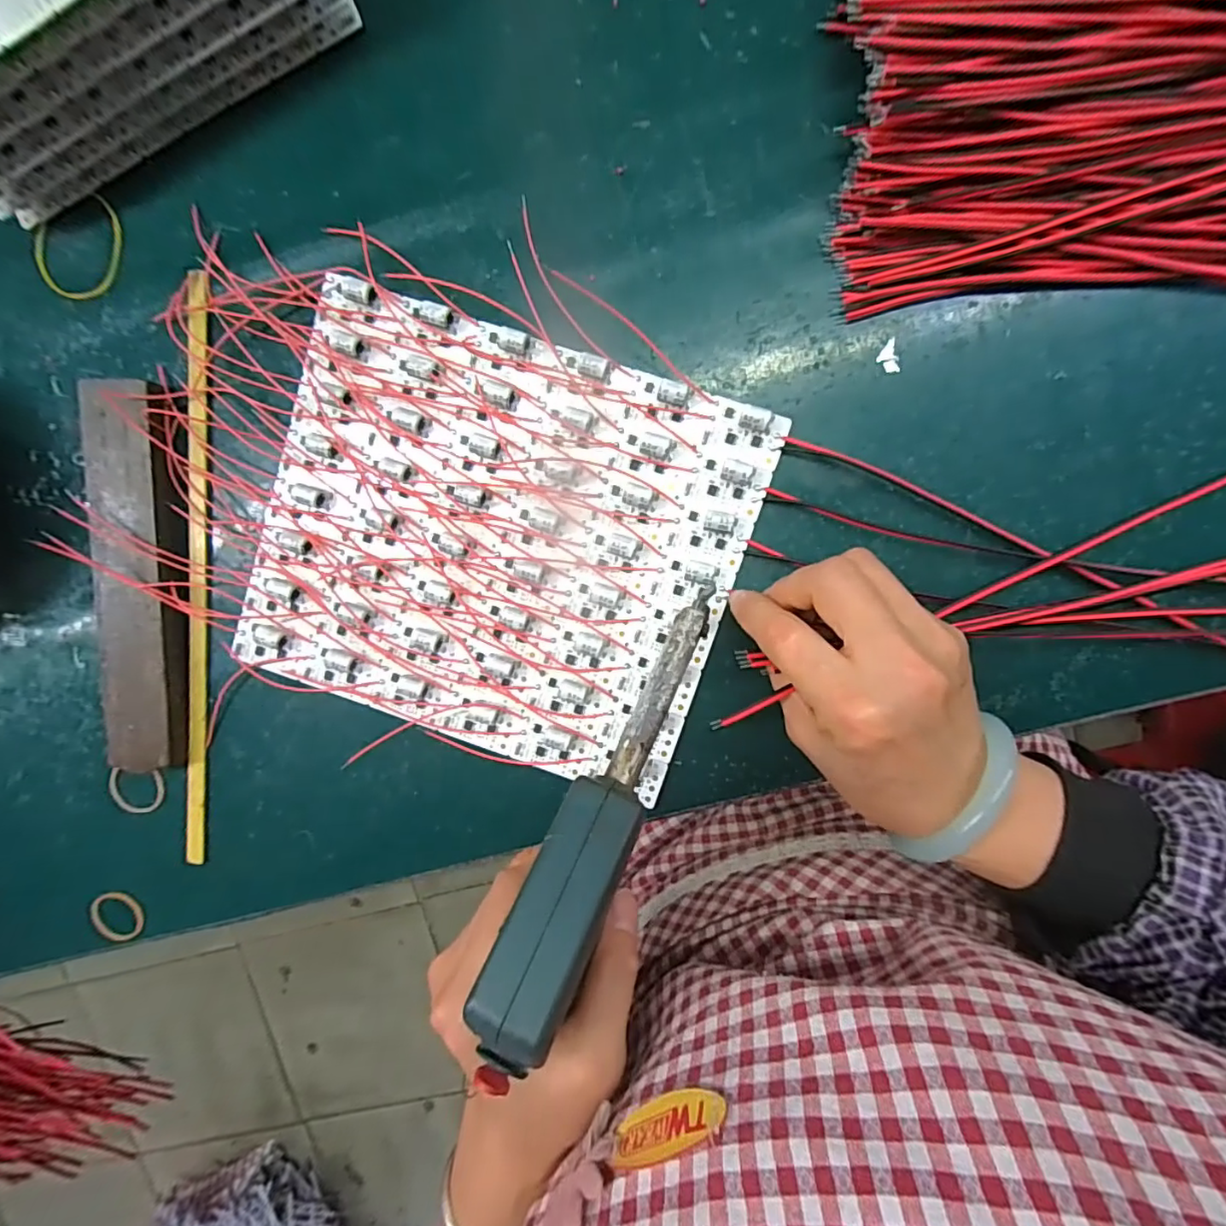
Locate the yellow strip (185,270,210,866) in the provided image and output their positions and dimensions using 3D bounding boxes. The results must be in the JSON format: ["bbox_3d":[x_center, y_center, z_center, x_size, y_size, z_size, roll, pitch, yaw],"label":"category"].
[{"bbox_3d":[-0.224,-0.015,0.309,0.011,0.006,0.315,6,96,5],"label":"yellow strip"}]

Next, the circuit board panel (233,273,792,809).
[{"bbox_3d":[-0.060,-0.034,0.288,0.235,0.012,0.200,19,97,3],"label":"circuit board panel"}]

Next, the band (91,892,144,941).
[{"bbox_3d":[-0.289,0.177,0.335,0.027,0.004,0.030,-10,96,-6],"label":"band"}]

